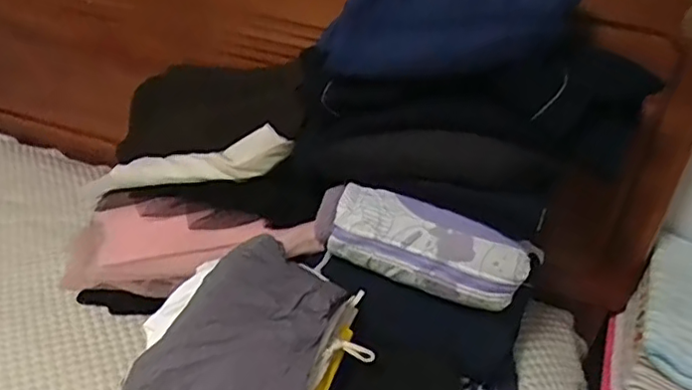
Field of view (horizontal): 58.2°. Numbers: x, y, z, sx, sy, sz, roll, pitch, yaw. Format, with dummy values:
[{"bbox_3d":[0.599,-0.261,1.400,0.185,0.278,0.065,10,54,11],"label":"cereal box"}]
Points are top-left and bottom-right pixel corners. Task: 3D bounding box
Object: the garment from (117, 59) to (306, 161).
[{"bbox_3d":[-0.246,-0.145,1.047,0.462,0.154,0.043,-6,30,31],"label":"garment"}]

